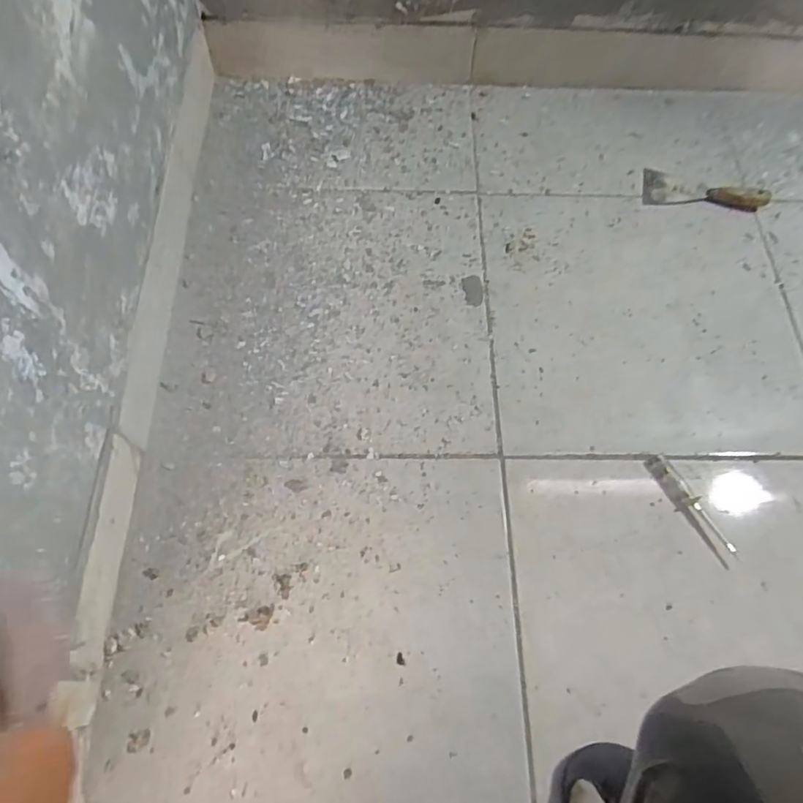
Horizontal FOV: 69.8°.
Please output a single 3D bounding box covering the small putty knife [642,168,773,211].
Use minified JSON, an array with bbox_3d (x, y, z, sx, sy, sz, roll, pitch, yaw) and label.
[{"bbox_3d":[0.435,-0.302,0.823,0.166,0.028,0.064,13,66,3],"label":"small putty knife"}]

